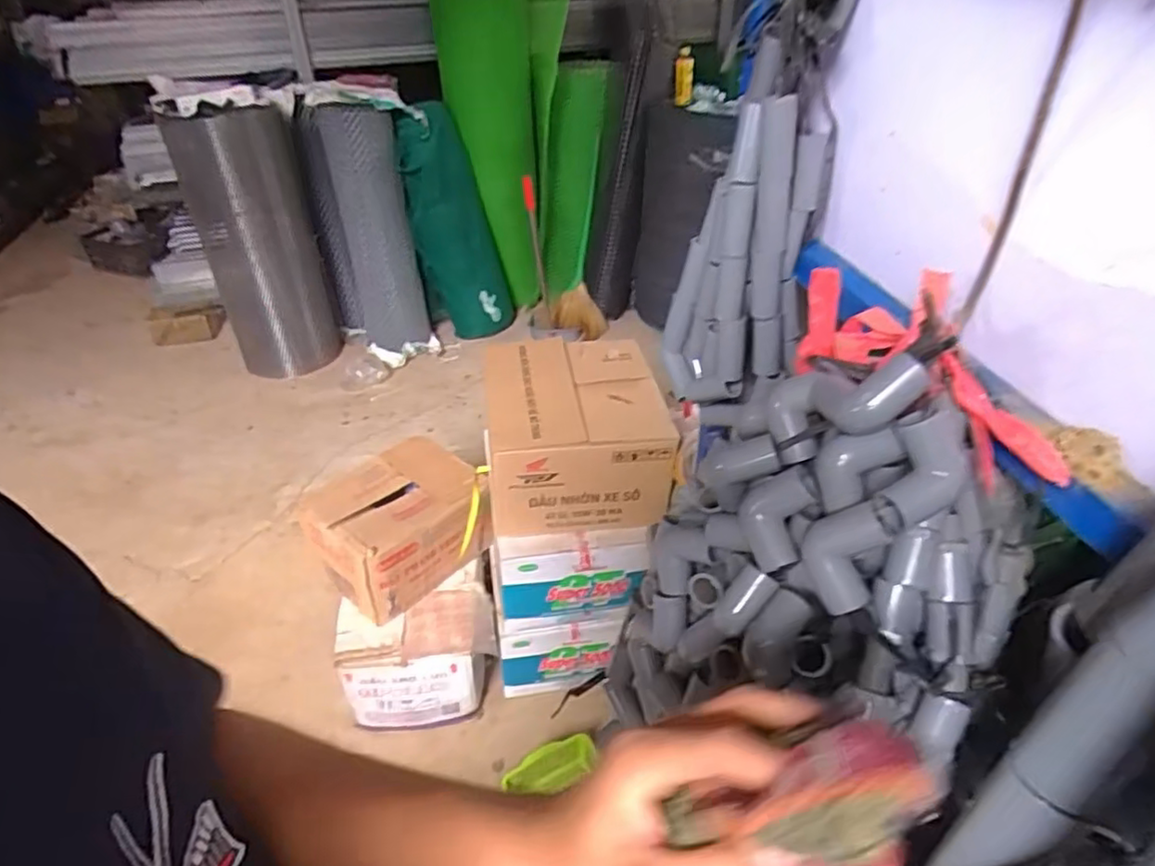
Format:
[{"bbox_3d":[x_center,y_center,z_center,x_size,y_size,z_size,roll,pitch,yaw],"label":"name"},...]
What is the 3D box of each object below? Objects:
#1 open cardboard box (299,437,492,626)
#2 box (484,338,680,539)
[{"bbox_3d":[-0.429,0.221,1.598,0.375,0.220,0.299,-31,46,-32],"label":"open cardboard box"},{"bbox_3d":[-0.010,-0.003,1.503,0.369,0.246,0.386,-6,38,-5],"label":"box"}]

